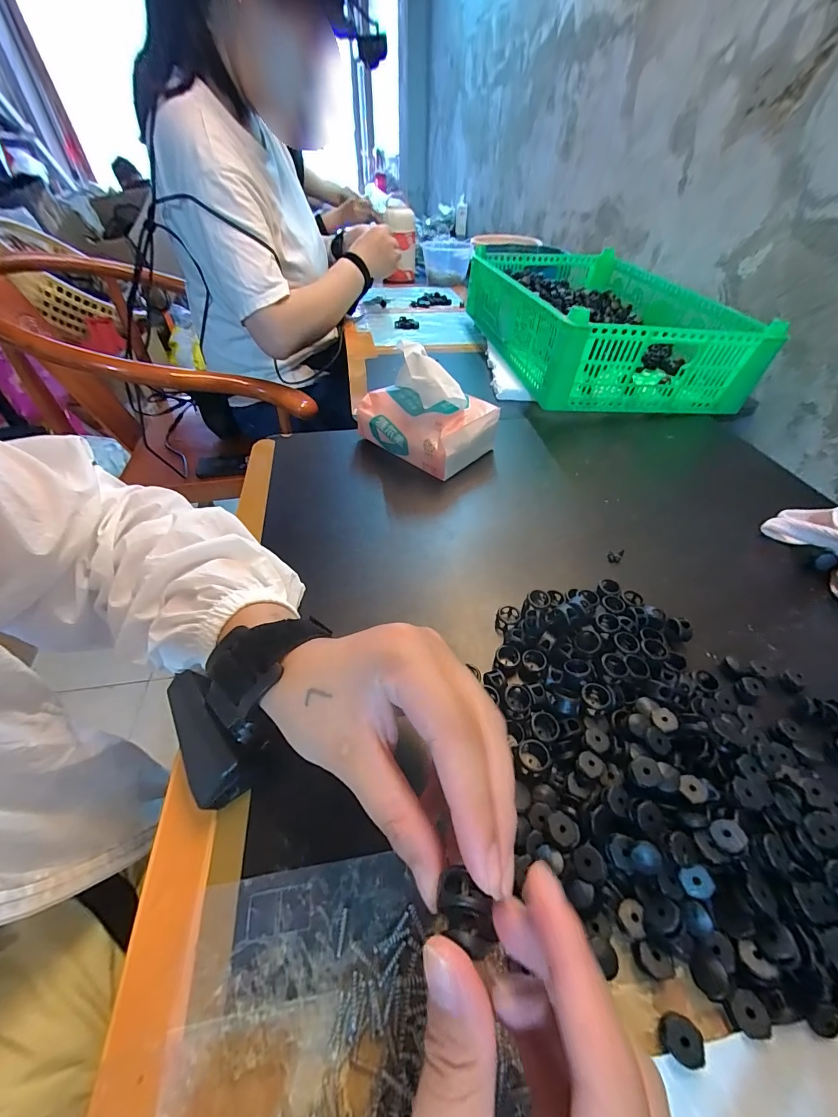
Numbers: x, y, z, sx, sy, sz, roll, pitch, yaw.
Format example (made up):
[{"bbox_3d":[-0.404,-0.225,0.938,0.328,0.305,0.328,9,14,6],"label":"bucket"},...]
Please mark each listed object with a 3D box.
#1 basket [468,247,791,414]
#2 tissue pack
[{"bbox_3d":[0.276,-0.393,0.652,0.286,0.119,0.468,-4,46,-6],"label":"basket"},{"bbox_3d":[0.007,-0.169,0.434,0.142,0.102,0.095,32,53,26],"label":"tissue pack"}]

